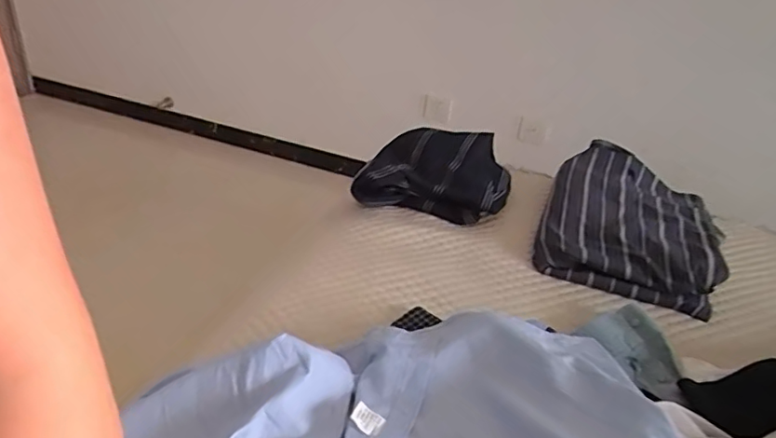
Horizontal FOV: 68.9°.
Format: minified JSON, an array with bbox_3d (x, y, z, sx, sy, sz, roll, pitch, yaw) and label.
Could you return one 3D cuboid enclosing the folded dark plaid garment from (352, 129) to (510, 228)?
[{"bbox_3d":[0.089,-0.079,1.033,0.250,0.090,0.231,4,32,-3],"label":"folded dark plaid garment"}]

